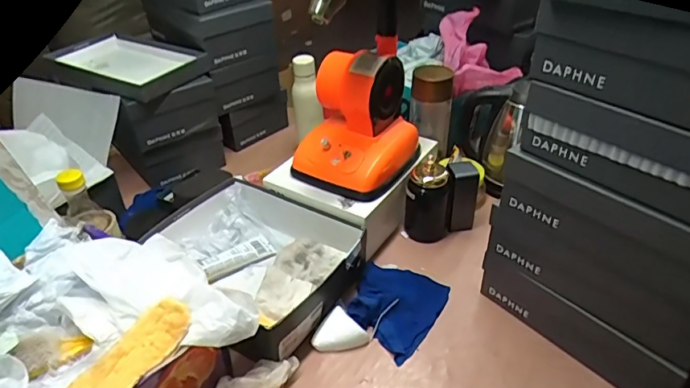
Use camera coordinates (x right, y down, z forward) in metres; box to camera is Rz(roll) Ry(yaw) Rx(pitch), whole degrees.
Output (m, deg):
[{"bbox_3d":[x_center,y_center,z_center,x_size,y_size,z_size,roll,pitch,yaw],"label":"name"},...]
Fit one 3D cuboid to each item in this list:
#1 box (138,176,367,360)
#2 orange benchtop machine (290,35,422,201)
[{"bbox_3d":[-0.157,0.112,0.865,0.327,0.104,0.264,23,42,29],"label":"box"},{"bbox_3d":[0.021,-0.139,0.907,0.169,0.202,0.199,22,42,28],"label":"orange benchtop machine"}]

